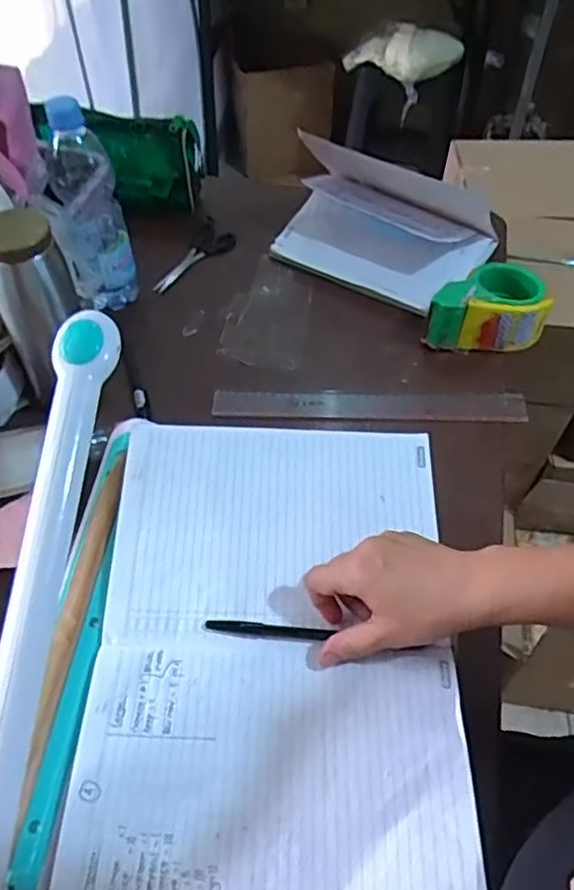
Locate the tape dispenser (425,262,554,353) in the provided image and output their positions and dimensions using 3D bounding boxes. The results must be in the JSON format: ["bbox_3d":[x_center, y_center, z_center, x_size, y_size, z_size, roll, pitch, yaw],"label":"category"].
[{"bbox_3d":[0.227,-0.158,0.749,0.133,0.059,0.082,-1,52,-2],"label":"tape dispenser"}]

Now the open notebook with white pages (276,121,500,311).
[{"bbox_3d":[0.123,-0.283,0.809,0.245,0.142,0.154,23,55,16],"label":"open notebook with white pages"}]

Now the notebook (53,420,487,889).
[{"bbox_3d":[-0.009,0.134,0.449,0.237,0.036,0.349,3,52,1],"label":"notebook"}]

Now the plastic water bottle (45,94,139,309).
[{"bbox_3d":[-0.214,-0.246,0.708,0.073,0.233,0.079,-15,54,-12],"label":"plastic water bottle"}]

